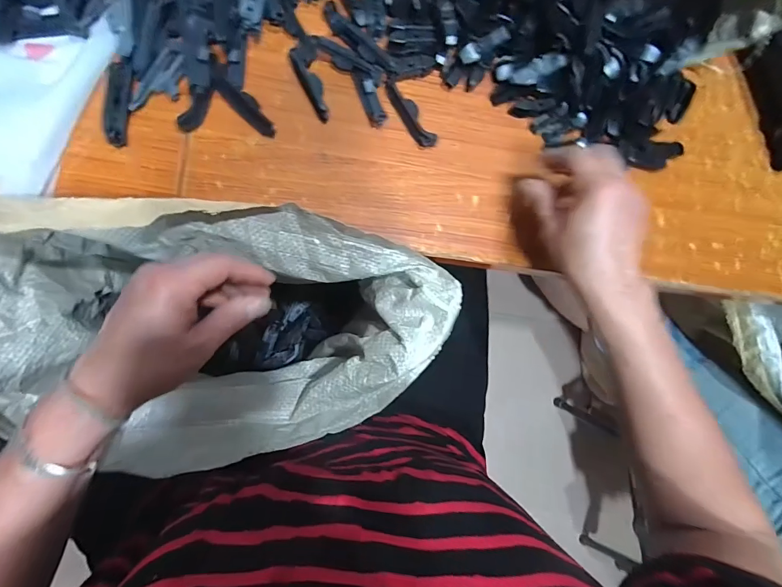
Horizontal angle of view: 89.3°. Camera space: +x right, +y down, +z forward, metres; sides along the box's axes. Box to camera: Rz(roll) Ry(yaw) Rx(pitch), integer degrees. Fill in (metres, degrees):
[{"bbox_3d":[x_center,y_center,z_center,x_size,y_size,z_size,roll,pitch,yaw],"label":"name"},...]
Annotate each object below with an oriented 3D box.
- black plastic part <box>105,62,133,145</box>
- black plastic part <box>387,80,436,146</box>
[{"bbox_3d":[-0.237,-0.165,0.344,0.016,0.015,0.069,7,87,-9],"label":"black plastic part"},{"bbox_3d":[0.020,-0.178,0.393,0.019,0.008,0.073,-32,91,-11],"label":"black plastic part"}]

